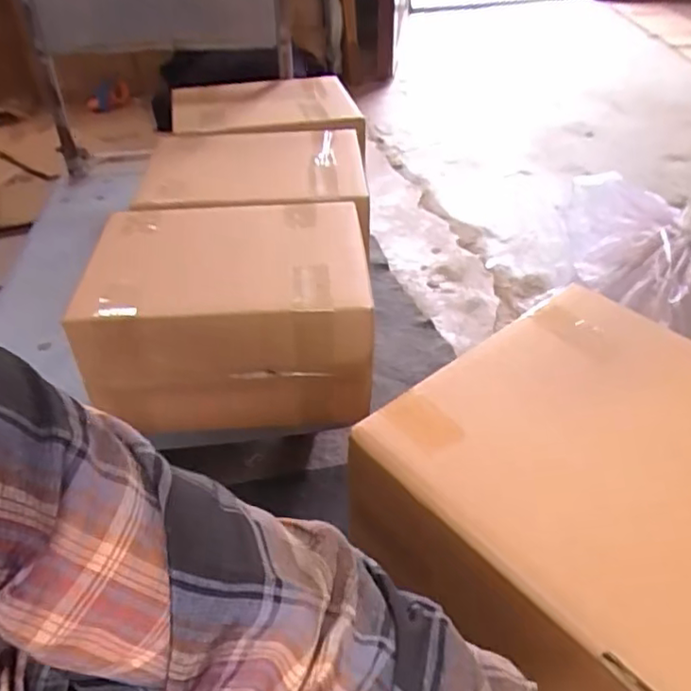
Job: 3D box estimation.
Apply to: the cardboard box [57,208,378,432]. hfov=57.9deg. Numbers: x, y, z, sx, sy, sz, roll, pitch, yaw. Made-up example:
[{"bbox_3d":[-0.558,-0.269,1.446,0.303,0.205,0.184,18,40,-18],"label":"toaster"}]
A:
[{"bbox_3d":[-0.141,-0.049,0.823,0.334,0.163,0.258,-3,41,-1],"label":"cardboard box"}]

